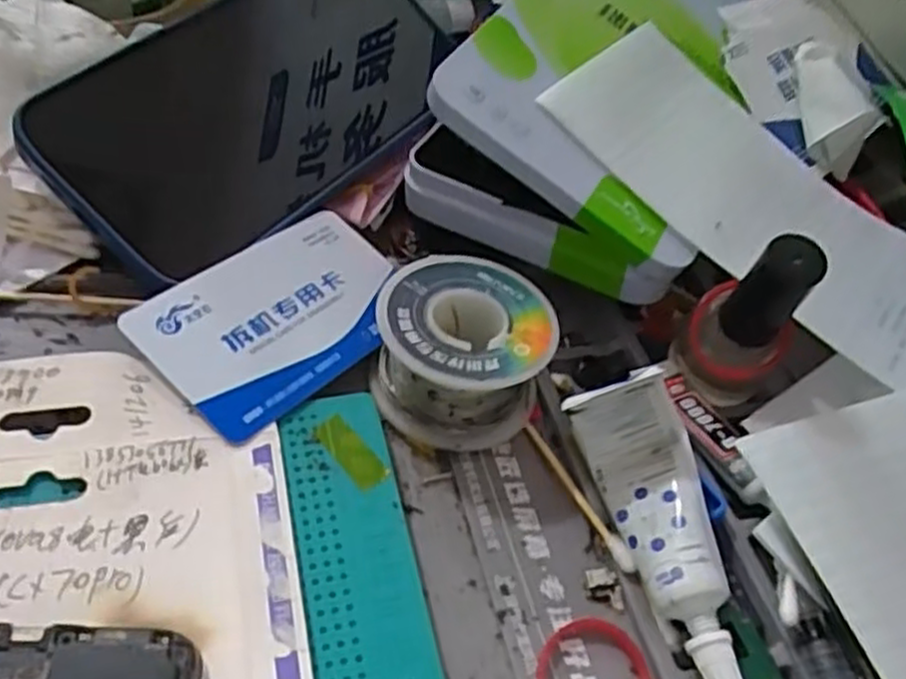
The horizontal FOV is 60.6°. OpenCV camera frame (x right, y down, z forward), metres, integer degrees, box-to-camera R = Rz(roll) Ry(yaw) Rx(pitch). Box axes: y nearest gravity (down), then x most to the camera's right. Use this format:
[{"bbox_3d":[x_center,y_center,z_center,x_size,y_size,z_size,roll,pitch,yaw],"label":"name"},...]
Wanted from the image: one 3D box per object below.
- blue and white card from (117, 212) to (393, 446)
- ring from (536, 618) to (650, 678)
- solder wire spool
[{"bbox_3d":[-0.052,-0.008,0.244,0.053,0.004,0.084,41,51,12],"label":"blue and white card"},{"bbox_3d":[0.036,0.085,0.195,0.031,0.004,0.028,-1,48,-16],"label":"ring"},{"bbox_3d":[0.003,0.003,0.242,0.051,0.034,0.054,8,47,-8],"label":"solder wire spool"}]

